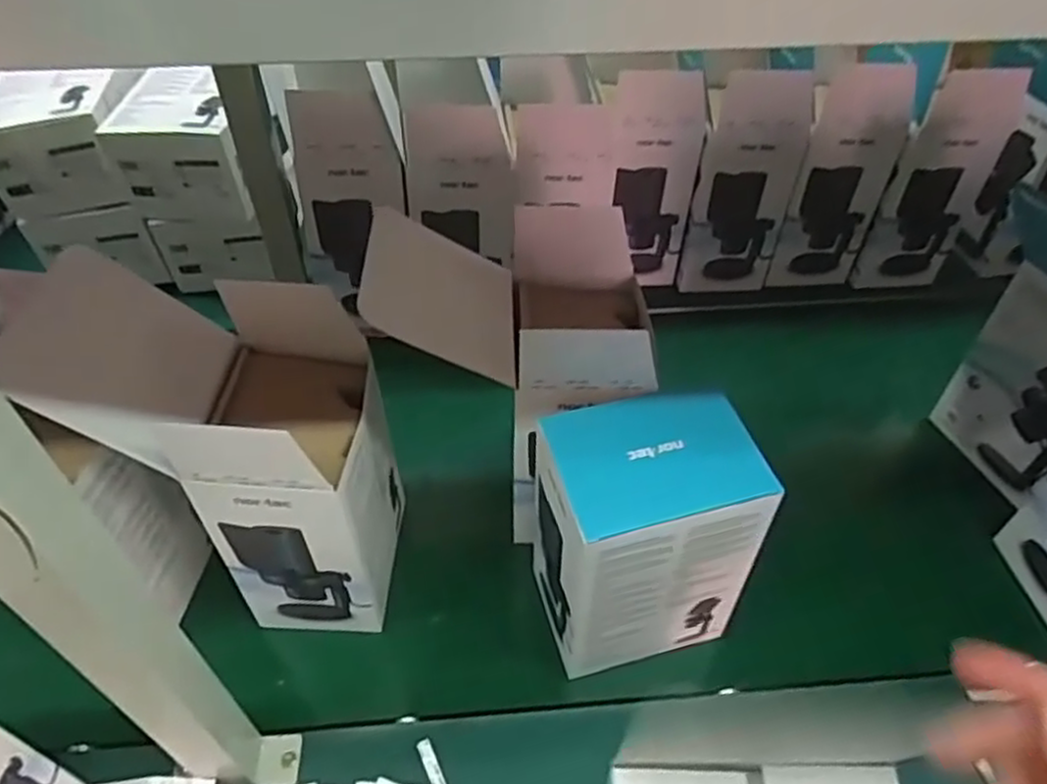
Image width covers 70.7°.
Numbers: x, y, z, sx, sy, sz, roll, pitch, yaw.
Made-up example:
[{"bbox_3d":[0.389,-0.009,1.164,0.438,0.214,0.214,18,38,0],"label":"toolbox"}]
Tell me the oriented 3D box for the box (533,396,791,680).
[{"bbox_3d":[0.098,0.120,0.620,0.151,0.228,0.113,-13,48,-11],"label":"box"}]

